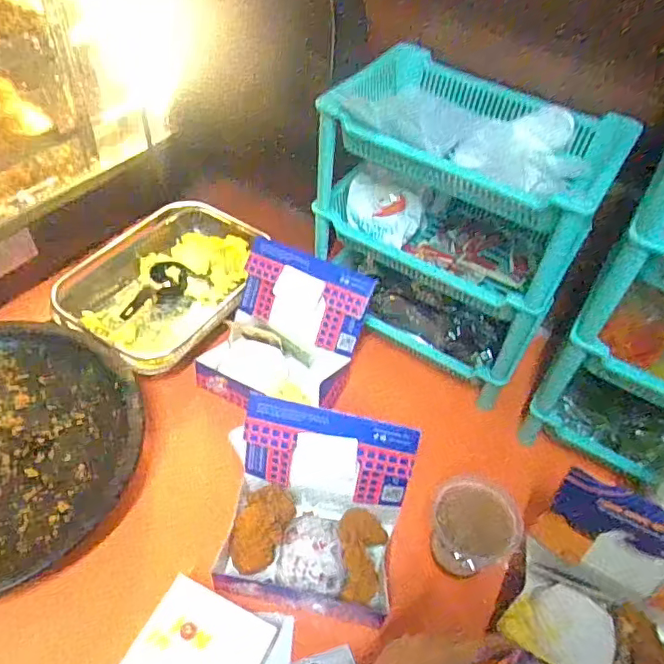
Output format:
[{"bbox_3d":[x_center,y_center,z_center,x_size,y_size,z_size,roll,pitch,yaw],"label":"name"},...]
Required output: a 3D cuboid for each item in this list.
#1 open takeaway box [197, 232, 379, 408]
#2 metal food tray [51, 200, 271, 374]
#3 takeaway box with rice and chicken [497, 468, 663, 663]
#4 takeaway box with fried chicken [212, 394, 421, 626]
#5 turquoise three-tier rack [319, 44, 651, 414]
[{"bbox_3d":[-0.058,0.002,0.725,0.174,0.134,0.176,22,49,13],"label":"open takeaway box"},{"bbox_3d":[-0.239,-0.070,0.829,0.231,0.058,0.310,21,49,13],"label":"metal food tray"},{"bbox_3d":[0.280,0.261,0.535,0.186,0.139,0.140,26,51,17],"label":"takeaway box with rice and chicken"},{"bbox_3d":[-0.025,0.176,0.569,0.197,0.150,0.164,10,48,3],"label":"takeaway box with fried chicken"},{"bbox_3d":[0.155,-0.140,0.720,0.302,0.312,0.210,28,51,18],"label":"turquoise three-tier rack"}]

